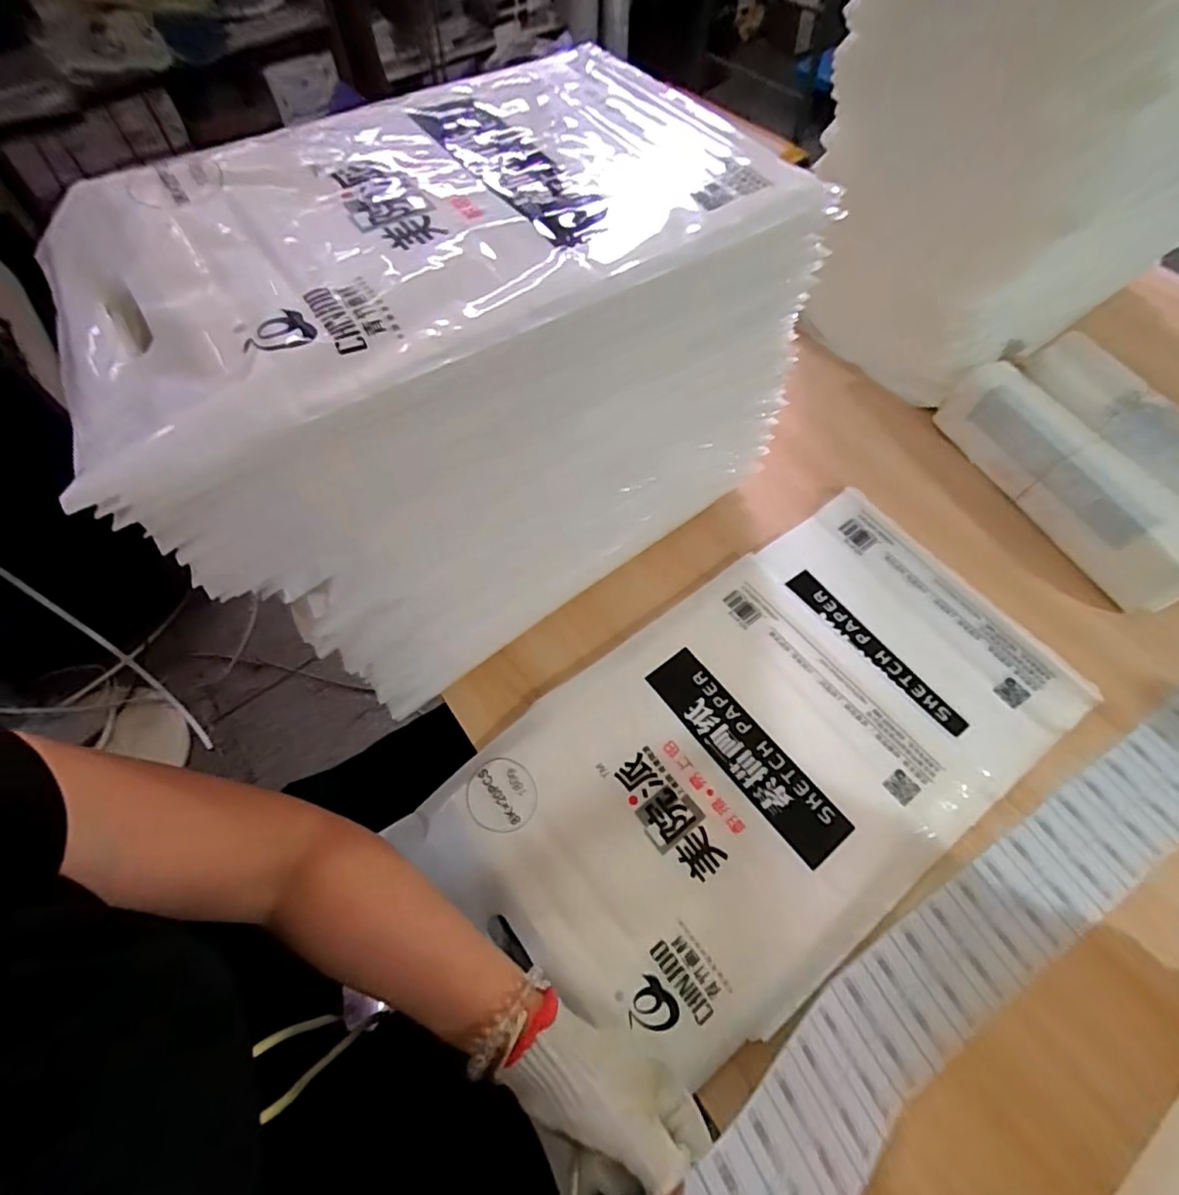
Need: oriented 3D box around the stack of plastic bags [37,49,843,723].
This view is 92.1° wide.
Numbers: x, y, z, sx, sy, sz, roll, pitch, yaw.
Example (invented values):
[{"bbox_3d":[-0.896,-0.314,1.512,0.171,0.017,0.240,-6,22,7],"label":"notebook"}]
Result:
[{"bbox_3d":[-0.087,-0.177,0.480,0.463,0.296,0.307,-27,64,-13],"label":"stack of plastic bags"}]

